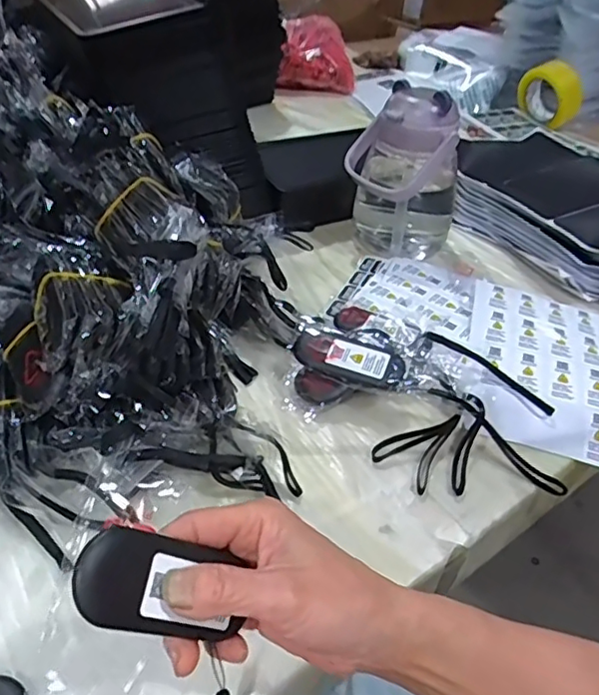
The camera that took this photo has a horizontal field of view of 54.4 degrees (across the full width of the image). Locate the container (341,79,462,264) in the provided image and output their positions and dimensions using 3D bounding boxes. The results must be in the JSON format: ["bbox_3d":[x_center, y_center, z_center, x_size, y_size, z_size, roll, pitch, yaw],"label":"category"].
[{"bbox_3d":[0.124,-0.213,0.690,0.121,0.176,0.128,17,41,14],"label":"container"}]

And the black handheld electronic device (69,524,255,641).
[{"bbox_3d":[-0.059,0.105,0.258,0.007,0.084,0.037,-16,53,43],"label":"black handheld electronic device"}]

